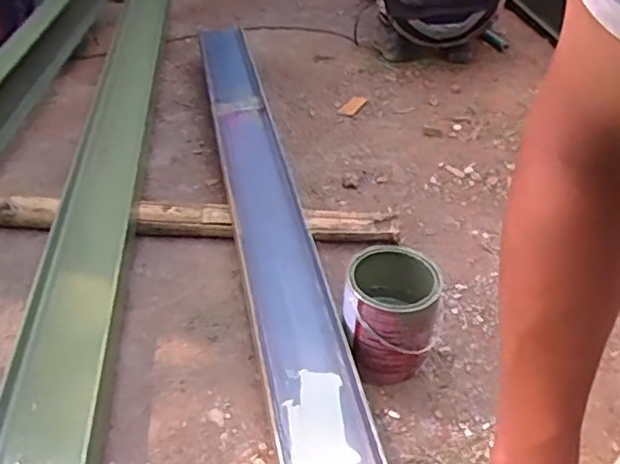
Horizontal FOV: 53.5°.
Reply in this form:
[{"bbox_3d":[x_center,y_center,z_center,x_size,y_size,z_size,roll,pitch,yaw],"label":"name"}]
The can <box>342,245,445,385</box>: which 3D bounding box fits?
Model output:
[{"bbox_3d":[0.146,0.142,1.108,0.155,0.195,0.176,15,44,17],"label":"can"}]

